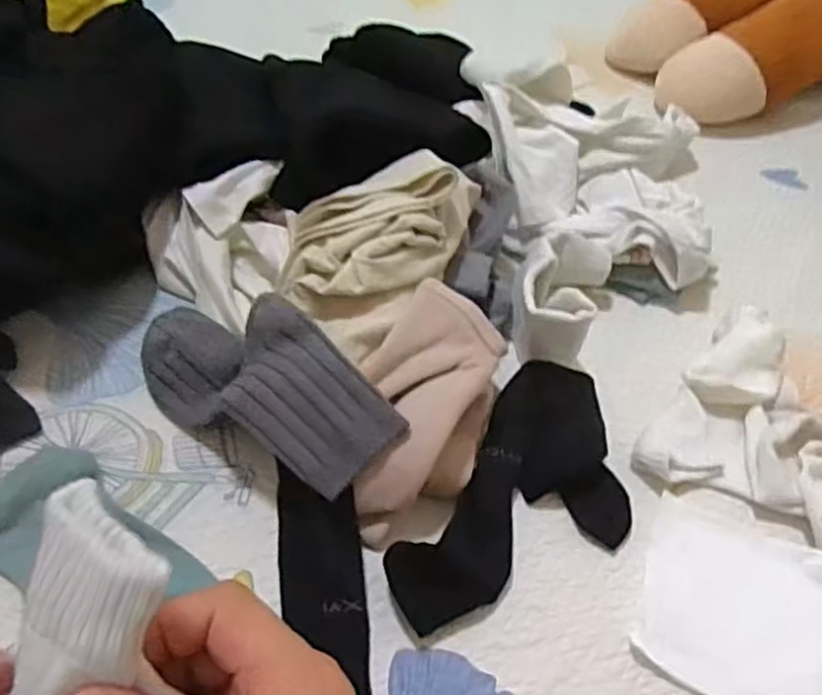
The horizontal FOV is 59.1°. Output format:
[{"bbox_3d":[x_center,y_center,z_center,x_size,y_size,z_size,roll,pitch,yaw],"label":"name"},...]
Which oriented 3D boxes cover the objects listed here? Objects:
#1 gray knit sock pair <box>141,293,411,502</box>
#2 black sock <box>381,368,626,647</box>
[{"bbox_3d":[-0.106,0.026,0.524,0.216,0.080,0.093,30,56,16],"label":"gray knit sock pair"},{"bbox_3d":[0.084,0.113,0.510,0.123,0.034,0.220,29,56,16],"label":"black sock"}]

